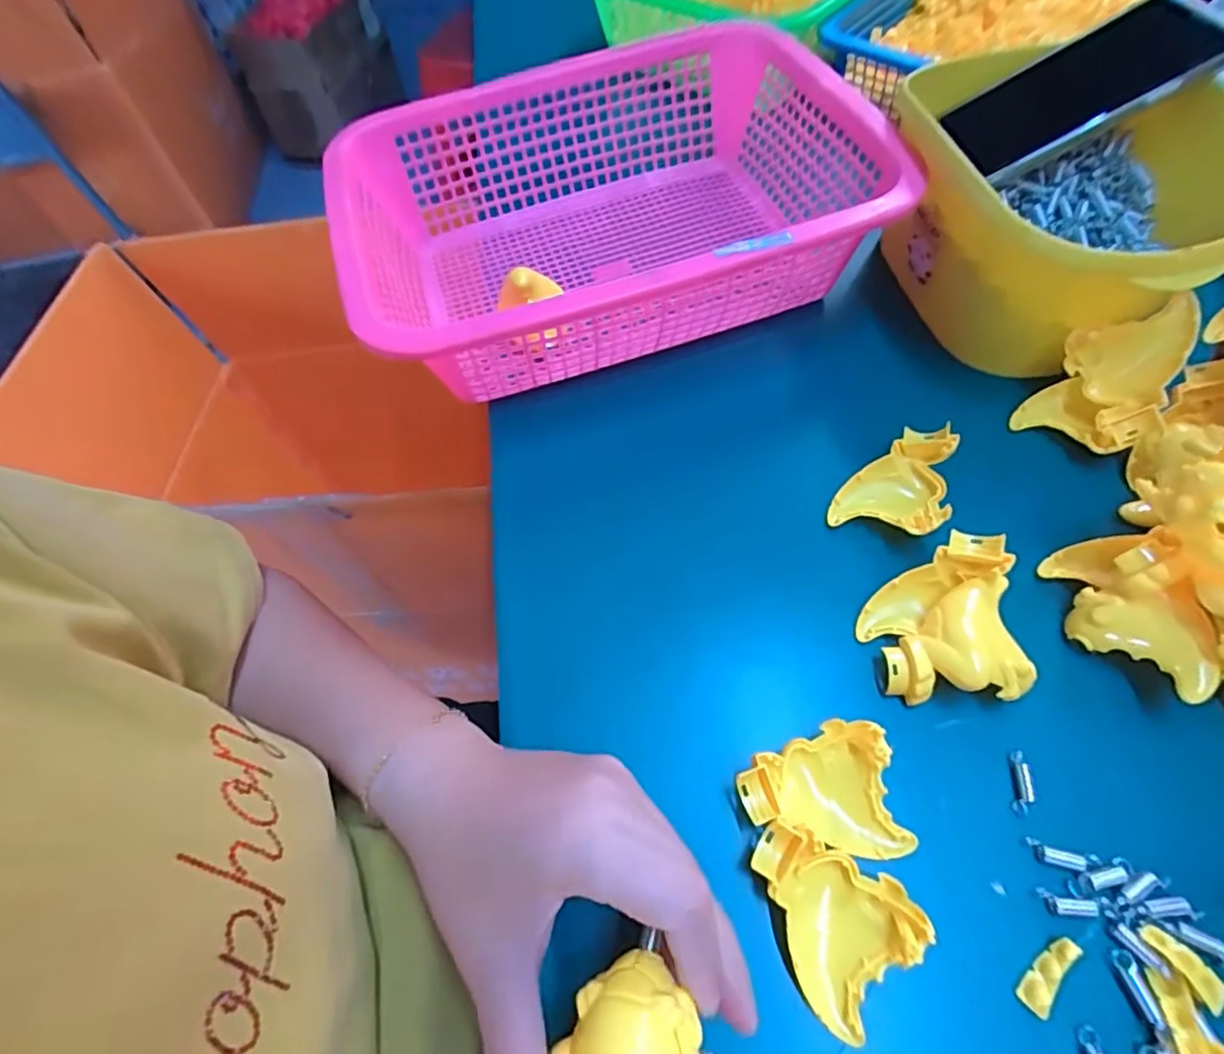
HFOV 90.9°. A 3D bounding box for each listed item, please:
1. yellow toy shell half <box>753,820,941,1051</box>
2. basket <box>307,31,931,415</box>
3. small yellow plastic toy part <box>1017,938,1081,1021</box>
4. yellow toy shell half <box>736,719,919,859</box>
[{"bbox_3d":[0.085,0.153,0.238,0.066,0.025,0.053,38,70,24],"label":"yellow toy shell half"},{"bbox_3d":[-0.005,-0.217,0.429,0.345,0.097,0.264,-19,60,-5],"label":"basket"},{"bbox_3d":[0.171,0.175,0.235,0.011,0.005,0.031,39,80,25],"label":"small yellow plastic toy part"},{"bbox_3d":[0.092,0.118,0.261,0.065,0.029,0.053,-15,59,-3],"label":"yellow toy shell half"}]

